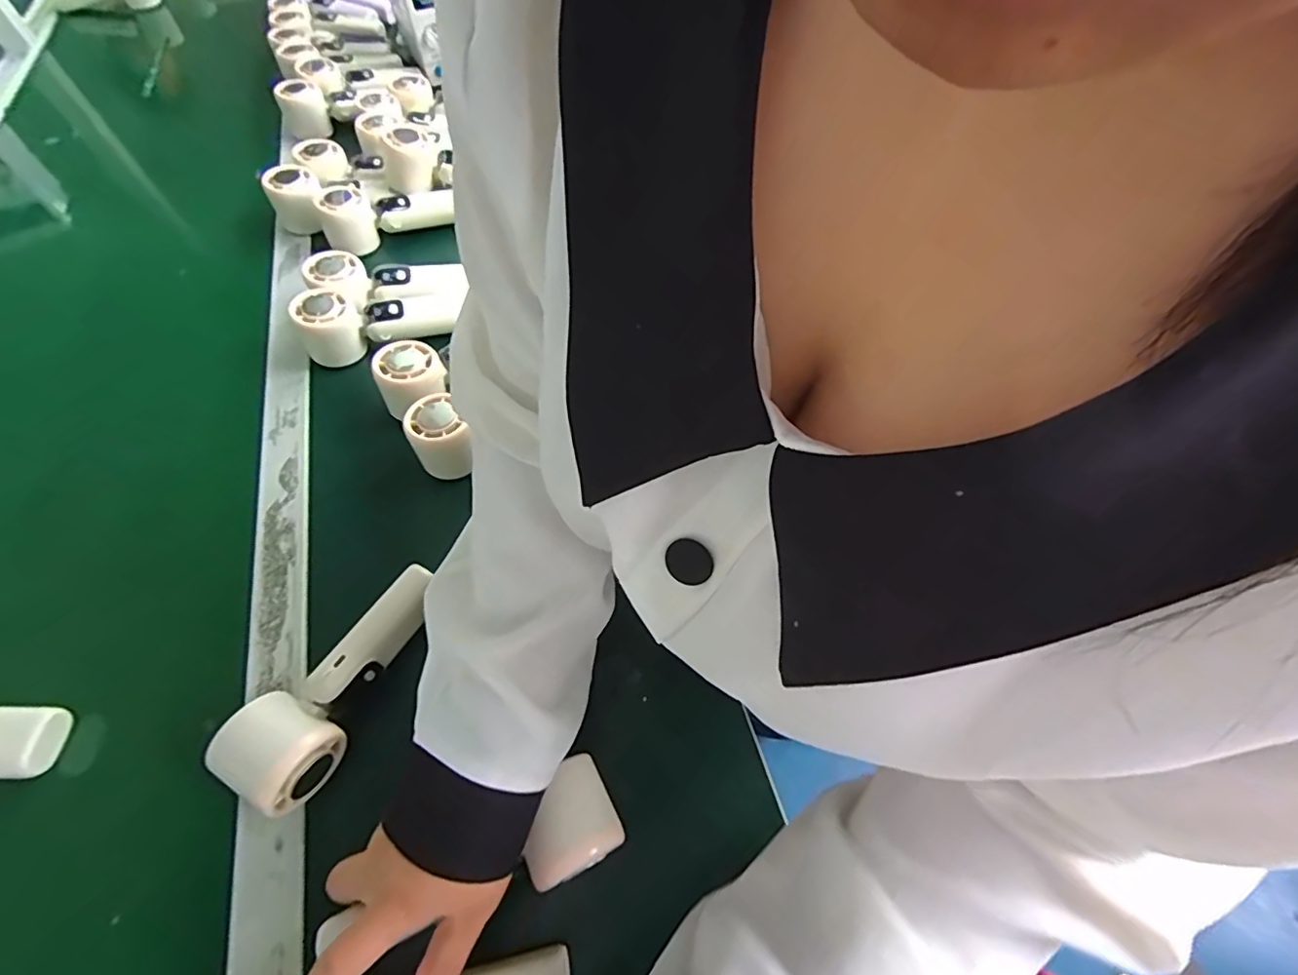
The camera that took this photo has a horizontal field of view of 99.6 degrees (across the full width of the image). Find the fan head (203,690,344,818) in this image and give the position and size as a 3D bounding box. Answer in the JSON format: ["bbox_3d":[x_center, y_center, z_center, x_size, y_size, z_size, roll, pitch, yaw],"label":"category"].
[{"bbox_3d":[-0.232,0.167,0.352,0.060,0.055,0.055,27,62,15],"label":"fan head"}]

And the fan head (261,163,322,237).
[{"bbox_3d":[-0.415,-0.341,0.649,0.059,0.058,0.057,-30,64,-17],"label":"fan head"}]

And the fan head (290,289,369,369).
[{"bbox_3d":[-0.312,-0.156,0.541,0.051,0.060,0.056,34,64,19],"label":"fan head"}]

